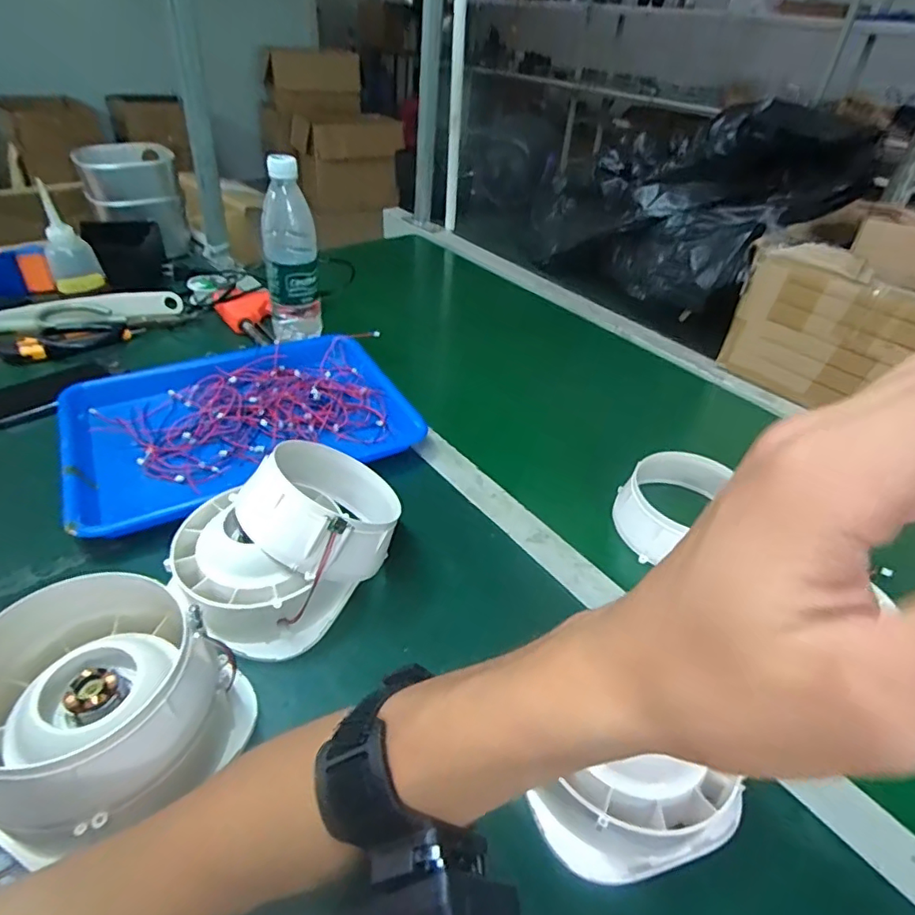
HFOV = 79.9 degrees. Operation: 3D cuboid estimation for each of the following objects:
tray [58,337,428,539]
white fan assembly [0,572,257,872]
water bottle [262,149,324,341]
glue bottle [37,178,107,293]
[{"bbox_3d":[-0.230,-0.041,0.599,0.335,0.036,0.251,-16,43,-25],"label":"tray"},{"bbox_3d":[-0.200,0.143,0.318,0.127,0.100,0.128,3,39,-3],"label":"white fan assembly"},{"bbox_3d":[-0.210,-0.254,0.691,0.063,0.217,0.056,-8,40,-16],"label":"water bottle"},{"bbox_3d":[-0.516,-0.279,0.726,0.059,0.123,0.046,-19,45,-27],"label":"glue bottle"}]

